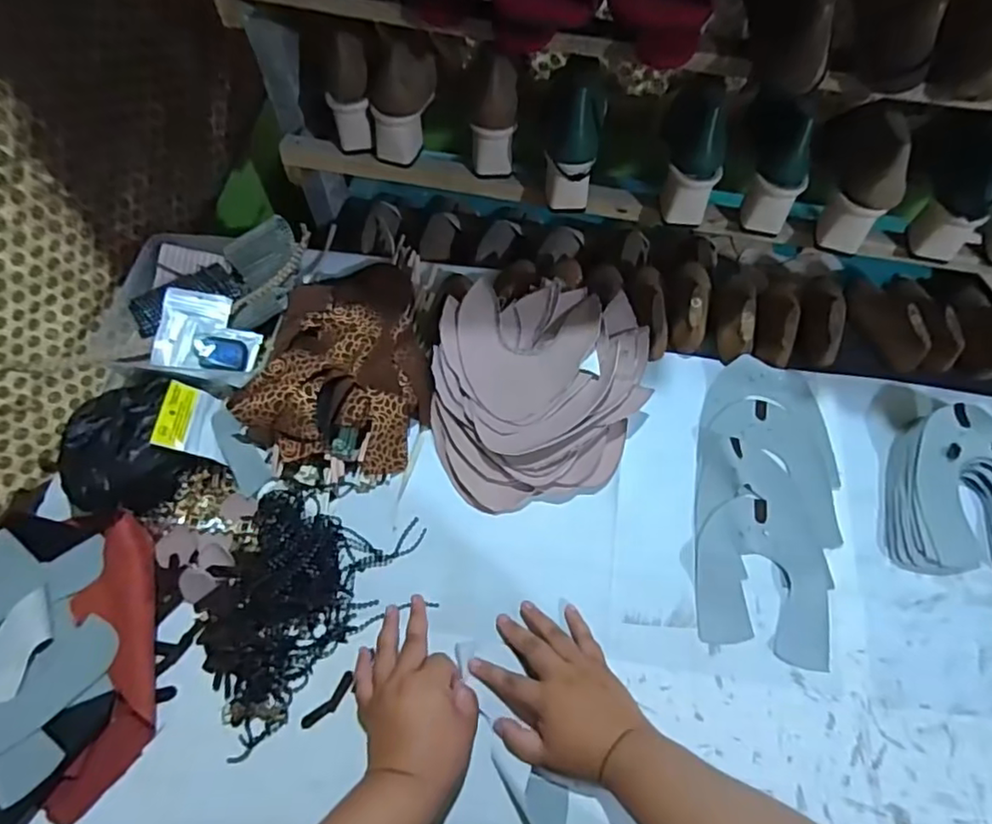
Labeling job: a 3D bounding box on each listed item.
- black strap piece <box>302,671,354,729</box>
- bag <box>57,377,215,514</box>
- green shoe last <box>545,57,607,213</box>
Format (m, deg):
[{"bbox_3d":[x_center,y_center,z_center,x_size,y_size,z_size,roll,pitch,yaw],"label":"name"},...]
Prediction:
[{"bbox_3d":[-0.154,0.269,0.561,0.015,0.004,0.059,38,69,18],"label":"black strap piece"},{"bbox_3d":[-0.390,0.034,0.631,0.130,0.062,0.136,-30,66,-14],"label":"bag"},{"bbox_3d":[0.084,-0.291,0.652,0.059,0.129,0.070,7,62,5],"label":"green shoe last"}]

